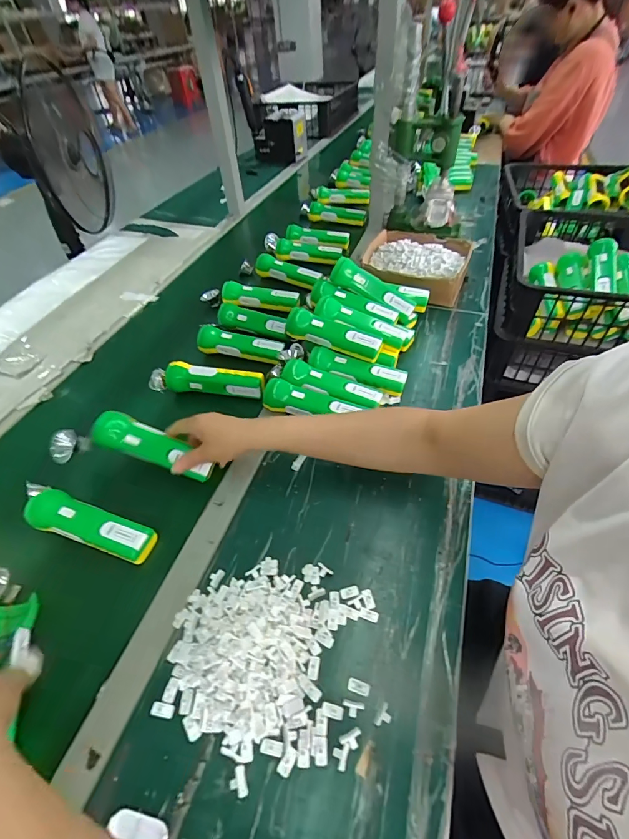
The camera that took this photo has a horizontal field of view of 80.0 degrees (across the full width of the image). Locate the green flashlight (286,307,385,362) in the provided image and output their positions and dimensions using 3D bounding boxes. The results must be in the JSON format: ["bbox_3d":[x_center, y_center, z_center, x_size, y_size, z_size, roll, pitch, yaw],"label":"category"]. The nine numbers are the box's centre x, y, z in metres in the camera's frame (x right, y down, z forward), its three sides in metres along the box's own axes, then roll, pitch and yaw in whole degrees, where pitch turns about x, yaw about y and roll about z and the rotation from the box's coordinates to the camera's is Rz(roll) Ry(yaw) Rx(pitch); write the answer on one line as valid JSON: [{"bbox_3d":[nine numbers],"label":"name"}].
[{"bbox_3d":[0.032,-0.145,0.629,0.163,0.043,0.044,19,54,21],"label":"green flashlight"}]

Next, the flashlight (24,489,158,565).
[{"bbox_3d":[-0.282,0.137,0.478,0.165,0.048,0.047,14,51,16],"label":"flashlight"}]

